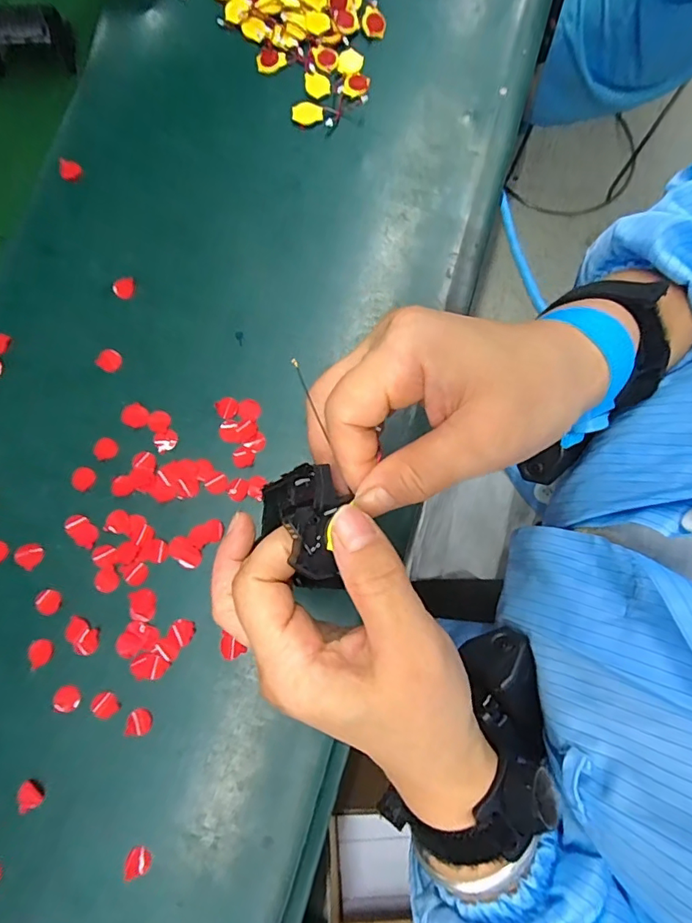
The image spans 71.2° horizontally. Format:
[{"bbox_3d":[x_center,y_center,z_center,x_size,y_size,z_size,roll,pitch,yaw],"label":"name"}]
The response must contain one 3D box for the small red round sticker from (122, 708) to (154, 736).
[{"bbox_3d":[-0.135,0.171,0.316,0.017,0.004,0.016,1,69,-4],"label":"small red round sticker"}]

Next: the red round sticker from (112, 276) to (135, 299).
[{"bbox_3d":[-0.170,-0.133,0.369,0.016,0.004,0.017,0,85,-5],"label":"red round sticker"}]

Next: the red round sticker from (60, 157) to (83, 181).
[{"bbox_3d":[-0.223,-0.234,0.389,0.022,0.004,0.016,22,85,3],"label":"red round sticker"}]

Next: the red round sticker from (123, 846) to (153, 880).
[{"bbox_3d":[-0.130,0.250,0.298,0.015,0.004,0.021,38,81,6],"label":"red round sticker"}]

